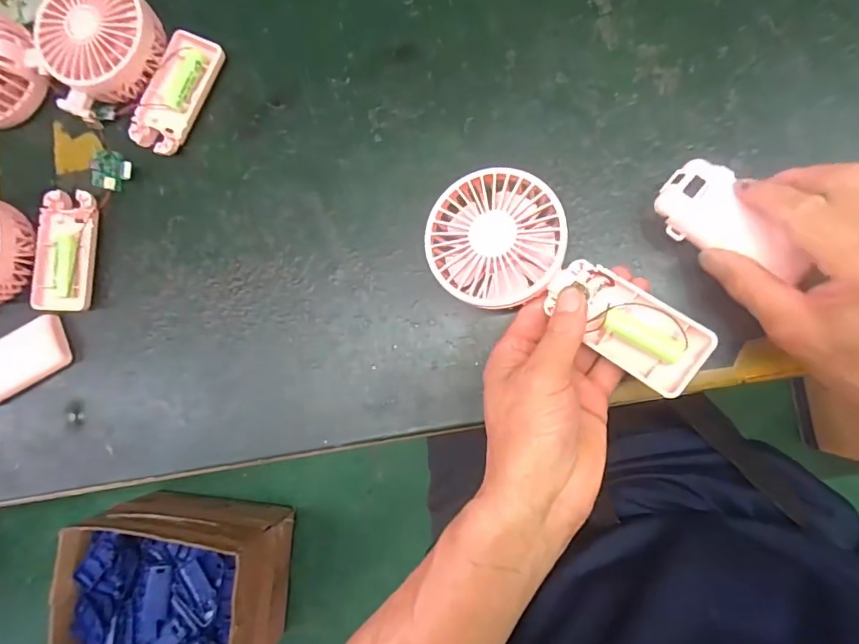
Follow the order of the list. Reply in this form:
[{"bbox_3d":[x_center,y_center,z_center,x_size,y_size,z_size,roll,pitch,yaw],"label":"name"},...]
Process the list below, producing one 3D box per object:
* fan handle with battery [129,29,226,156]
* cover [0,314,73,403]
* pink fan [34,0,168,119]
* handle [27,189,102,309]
[{"bbox_3d":[-0.201,-0.181,0.395,0.046,0.013,0.096,26,90,9],"label":"fan handle with battery"},{"bbox_3d":[-0.322,0.034,0.385,0.089,0.024,0.037,-31,82,5],"label":"cover"},{"bbox_3d":[-0.255,-0.217,0.389,0.091,0.041,0.083,-1,86,8],"label":"pink fan"},{"bbox_3d":[-0.289,-0.056,0.394,0.046,0.013,0.094,2,86,8],"label":"handle"}]

